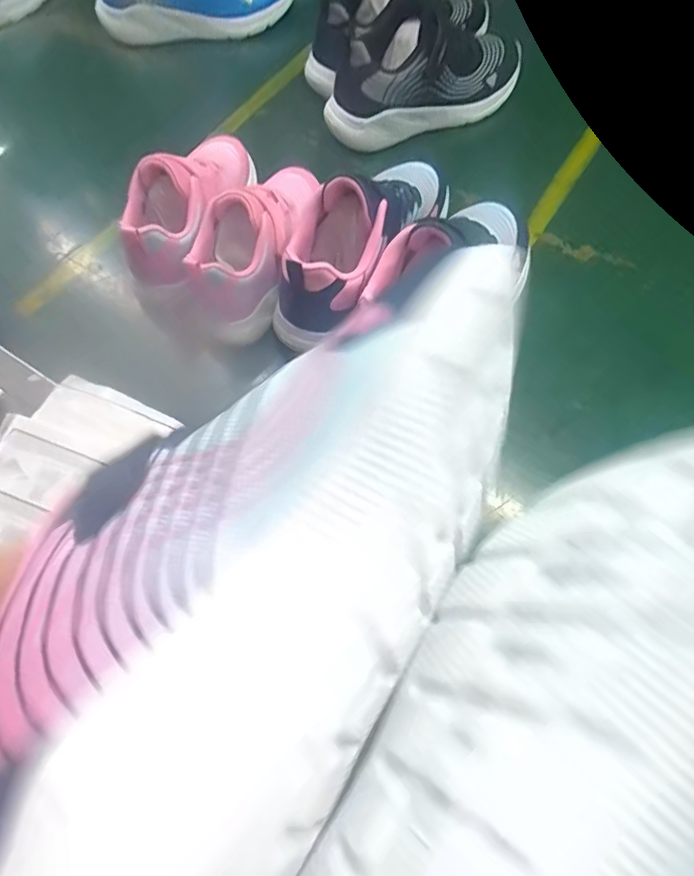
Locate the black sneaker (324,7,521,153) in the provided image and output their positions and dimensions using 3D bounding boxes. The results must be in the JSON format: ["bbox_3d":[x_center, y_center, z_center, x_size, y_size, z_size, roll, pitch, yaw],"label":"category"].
[{"bbox_3d":[0.082,-0.384,0.513,0.219,0.085,0.071,-20,71,-11],"label":"black sneaker"}]

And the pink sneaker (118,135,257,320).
[{"bbox_3d":[-0.141,-0.214,0.452,0.068,0.096,0.192,23,69,5],"label":"pink sneaker"}]

